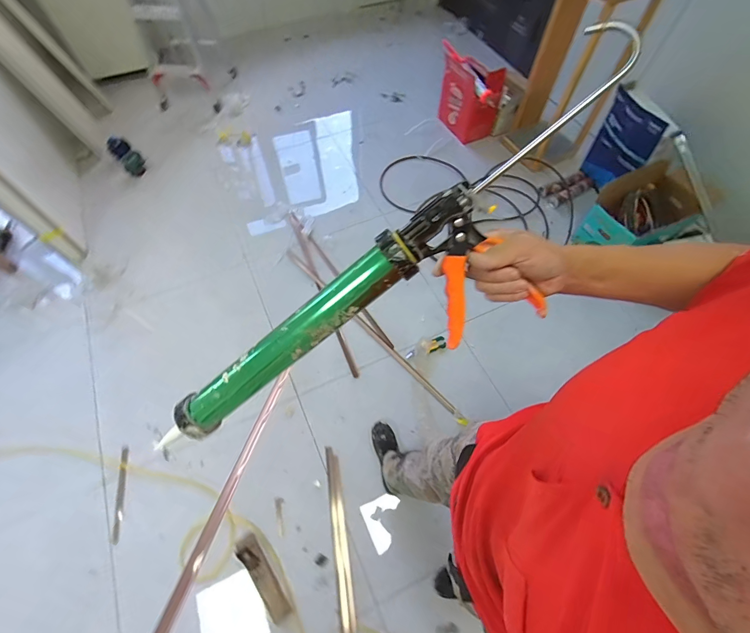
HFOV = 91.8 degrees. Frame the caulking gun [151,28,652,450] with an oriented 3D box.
[{"bbox_3d":[0.032,-0.014,0.449,0.679,0.113,0.144,-36,65,11],"label":"caulking gun"}]

